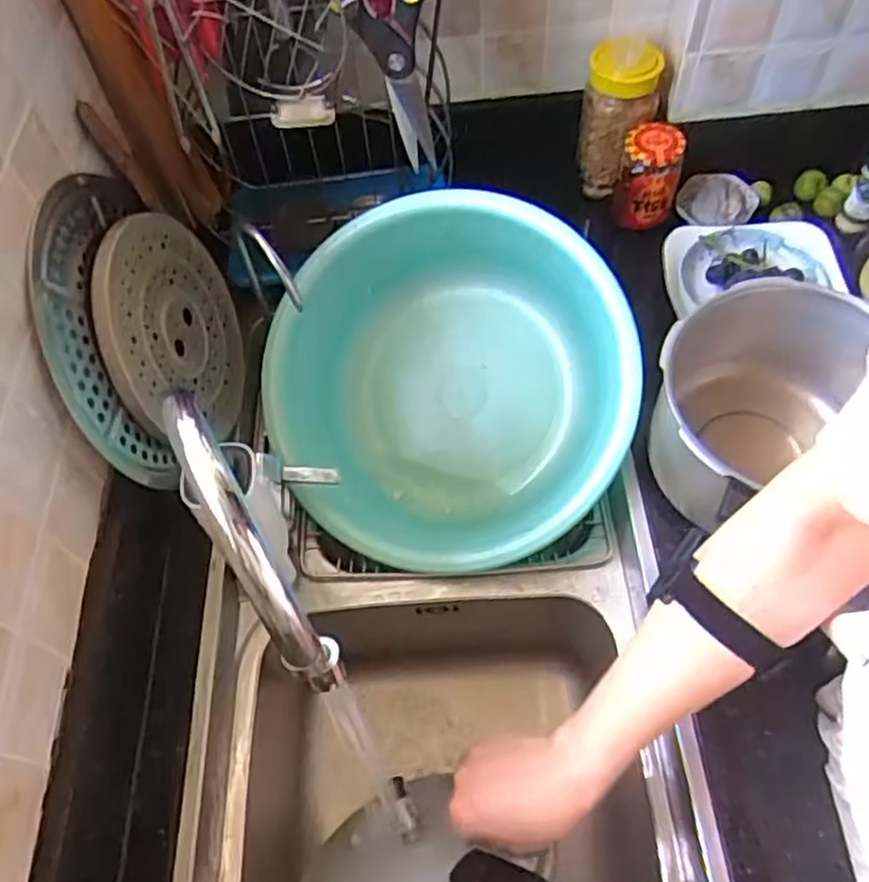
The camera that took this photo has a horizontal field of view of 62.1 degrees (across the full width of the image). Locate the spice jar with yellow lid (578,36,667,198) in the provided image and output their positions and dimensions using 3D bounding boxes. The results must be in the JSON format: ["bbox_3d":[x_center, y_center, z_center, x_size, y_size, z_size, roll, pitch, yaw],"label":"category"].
[{"bbox_3d":[0.216,-0.380,0.858,0.080,0.161,0.092,8,60,9],"label":"spice jar with yellow lid"}]

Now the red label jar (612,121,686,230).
[{"bbox_3d":[0.251,-0.306,0.856,0.064,0.120,0.060,8,60,9],"label":"red label jar"}]

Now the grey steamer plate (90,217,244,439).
[{"bbox_3d":[-0.247,-0.109,0.706,0.016,0.224,0.207,-7,80,13],"label":"grey steamer plate"}]

